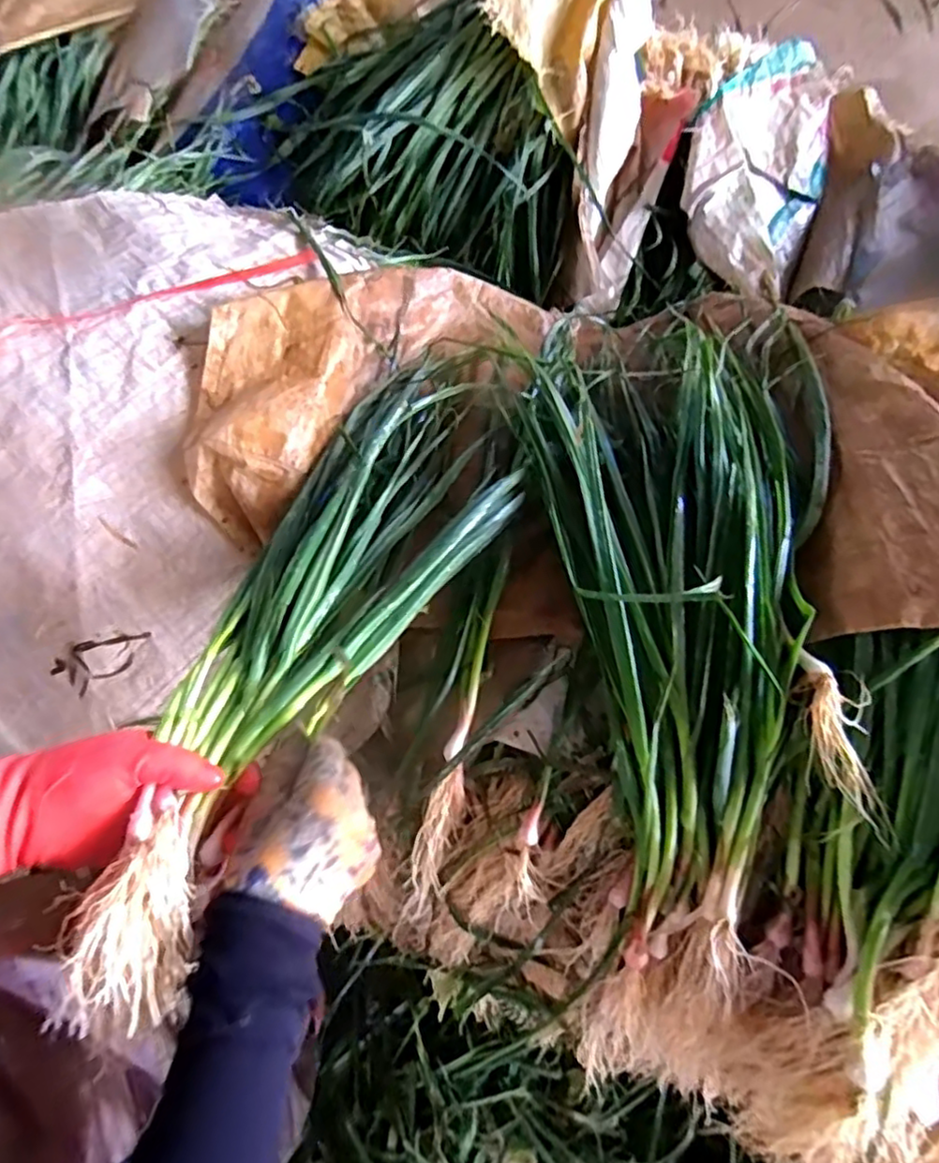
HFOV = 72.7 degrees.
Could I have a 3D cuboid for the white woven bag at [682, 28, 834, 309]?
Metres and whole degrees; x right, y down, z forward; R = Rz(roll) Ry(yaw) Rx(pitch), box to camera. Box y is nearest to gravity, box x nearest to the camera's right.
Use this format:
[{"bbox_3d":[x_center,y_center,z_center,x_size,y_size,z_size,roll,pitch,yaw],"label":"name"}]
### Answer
[{"bbox_3d":[0.409,-0.588,0.906,0.198,0.096,0.396,21,71,7],"label":"white woven bag"}]

